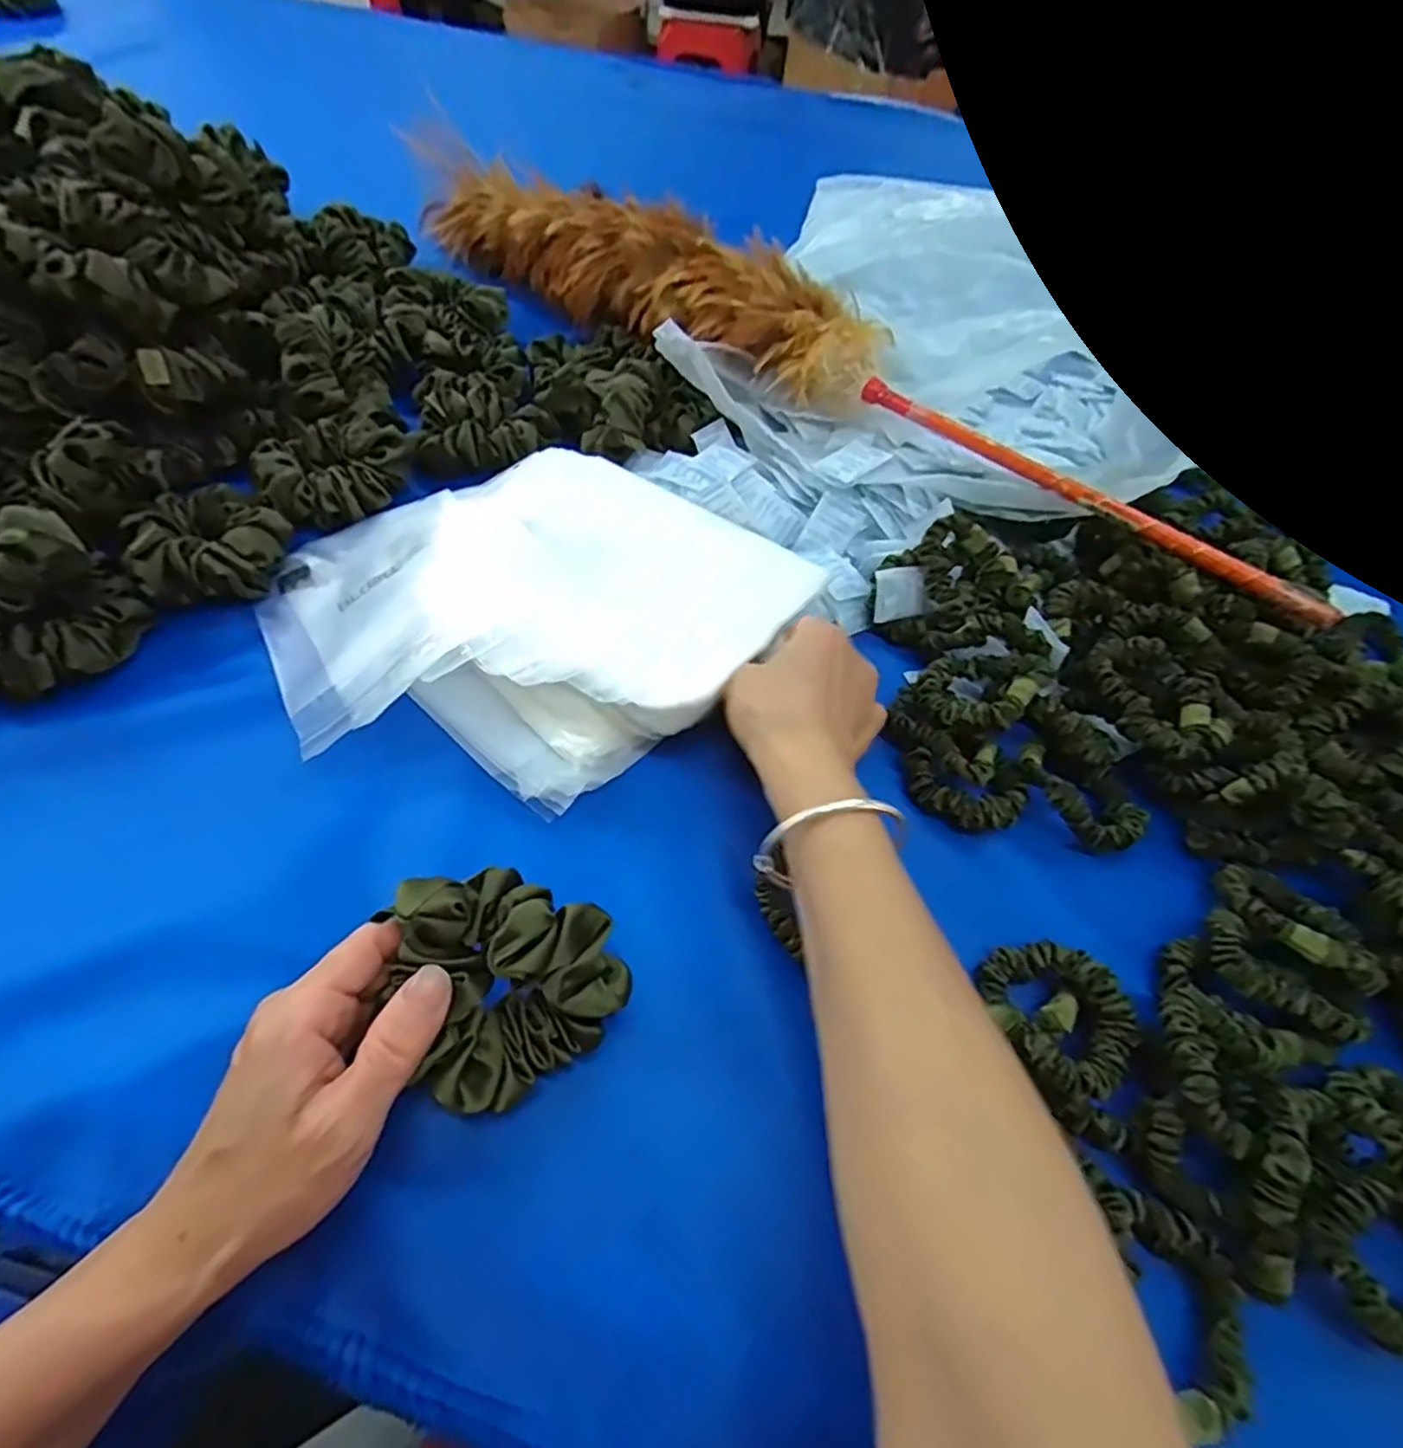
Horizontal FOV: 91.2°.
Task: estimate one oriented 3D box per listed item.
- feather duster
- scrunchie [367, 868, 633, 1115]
[{"bbox_3d":[0.040,-0.295,0.513,0.083,0.073,0.798,-38,67,-26],"label":"feather duster"},{"bbox_3d":[-0.078,0.102,0.260,0.091,0.024,0.080,28,86,-19],"label":"scrunchie"}]

